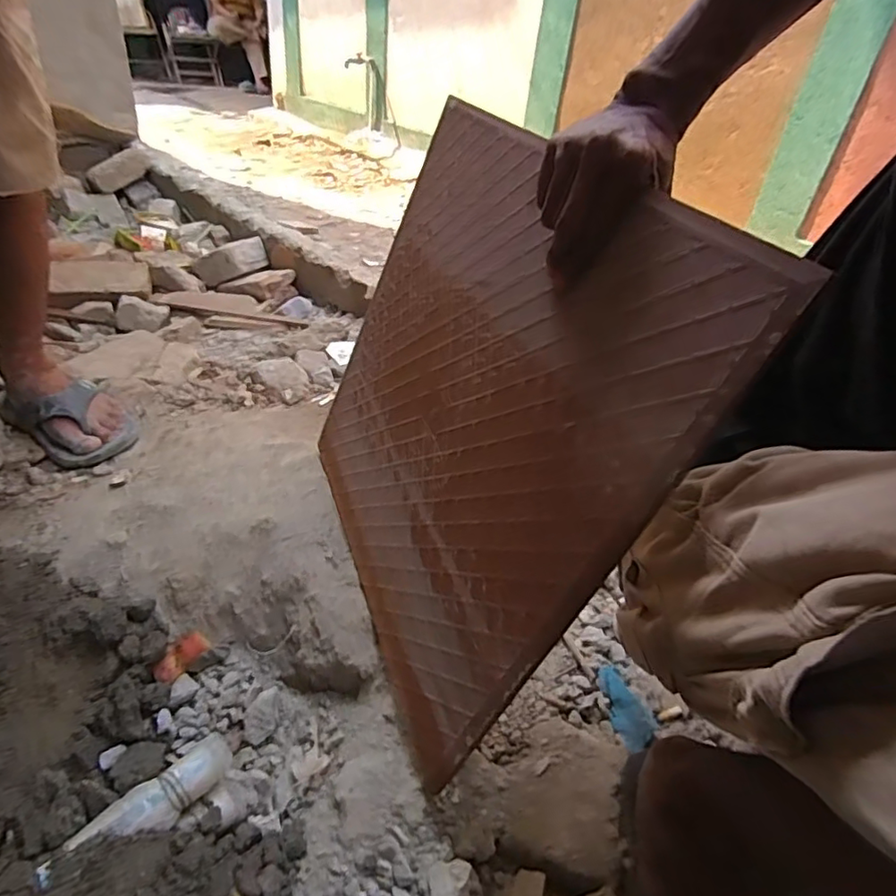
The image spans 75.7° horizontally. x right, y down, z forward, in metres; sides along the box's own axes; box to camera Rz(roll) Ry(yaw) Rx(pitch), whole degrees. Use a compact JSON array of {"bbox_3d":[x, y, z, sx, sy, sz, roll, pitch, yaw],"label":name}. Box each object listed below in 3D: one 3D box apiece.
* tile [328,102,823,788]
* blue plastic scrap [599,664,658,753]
[{"bbox_3d":[-0.003,-0.038,0.543,0.008,0.464,0.475,8,33,-32],"label":"tile"},{"bbox_3d":[0.187,0.274,0.610,0.045,0.010,0.088,-8,39,-19],"label":"blue plastic scrap"}]

